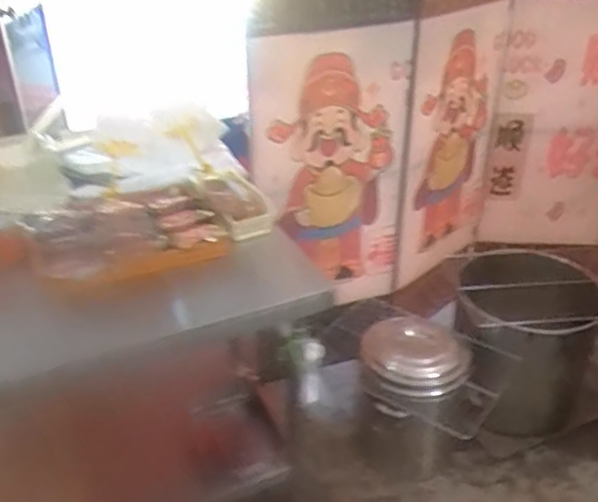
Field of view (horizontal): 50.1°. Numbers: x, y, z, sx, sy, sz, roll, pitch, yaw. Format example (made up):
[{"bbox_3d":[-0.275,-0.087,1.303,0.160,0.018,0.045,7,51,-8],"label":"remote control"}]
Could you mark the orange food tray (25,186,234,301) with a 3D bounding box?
[{"bbox_3d":[-0.433,-0.044,1.603,0.483,0.152,0.317,-11,34,-16],"label":"orange food tray"}]

